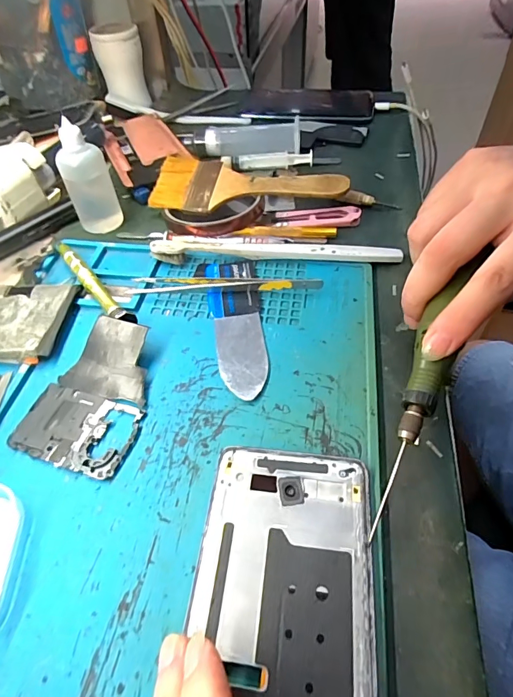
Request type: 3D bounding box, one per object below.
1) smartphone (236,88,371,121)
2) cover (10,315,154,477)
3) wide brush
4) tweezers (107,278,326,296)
[{"bbox_3d":[0.059,-0.292,0.488,0.154,0.013,0.075,7,52,8],"label":"smartphone"},{"bbox_3d":[-0.091,0.023,0.233,0.063,0.015,0.087,13,53,13],"label":"cover"},{"bbox_3d":[-0.007,-0.134,0.348,0.160,0.024,0.059,9,52,10],"label":"wide brush"},{"bbox_3d":[-0.032,-0.042,0.286,0.150,0.011,0.016,4,51,6],"label":"tweezers"}]

